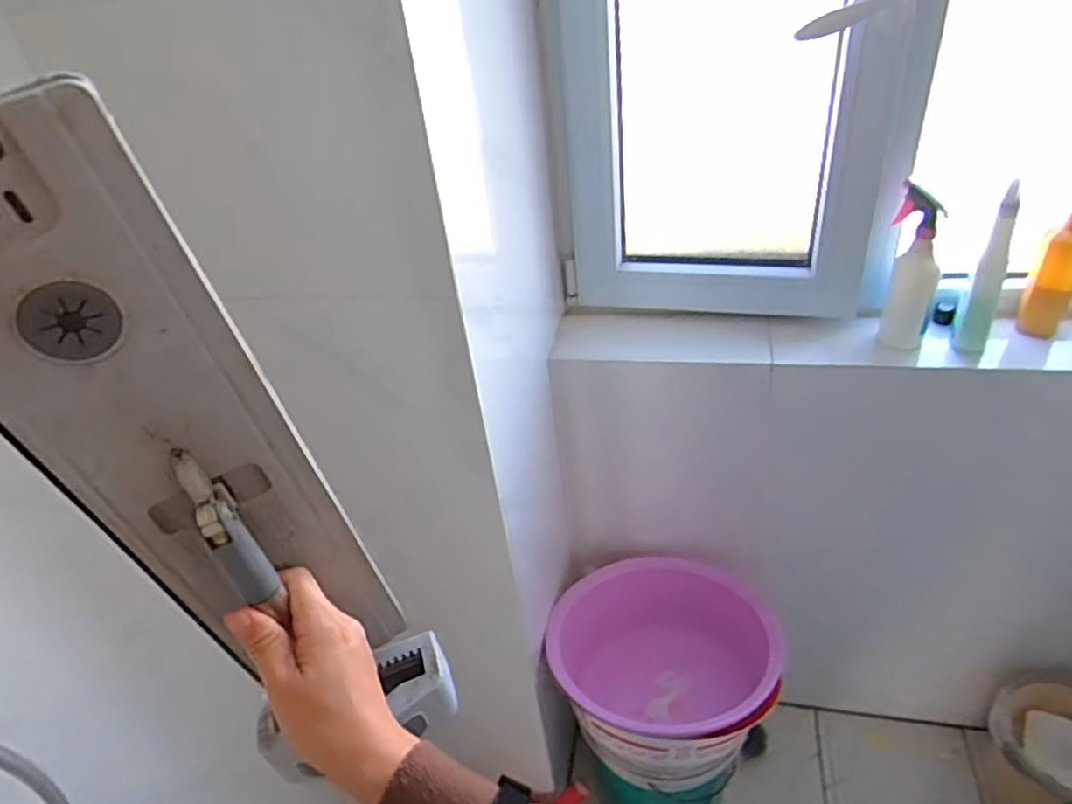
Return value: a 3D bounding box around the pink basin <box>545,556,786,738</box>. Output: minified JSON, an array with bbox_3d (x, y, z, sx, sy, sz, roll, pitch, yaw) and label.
[{"bbox_3d":[0.220,0.460,1.232,0.383,0.152,0.319,-6,37,1],"label":"pink basin"}]

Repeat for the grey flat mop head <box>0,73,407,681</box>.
[{"bbox_3d":[-0.187,0.053,0.398,0.120,0.421,0.035,-27,44,-14],"label":"grey flat mop head"}]

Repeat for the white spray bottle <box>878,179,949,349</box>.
[{"bbox_3d":[0.551,-0.190,1.023,0.072,0.231,0.081,15,42,27],"label":"white spray bottle"}]

